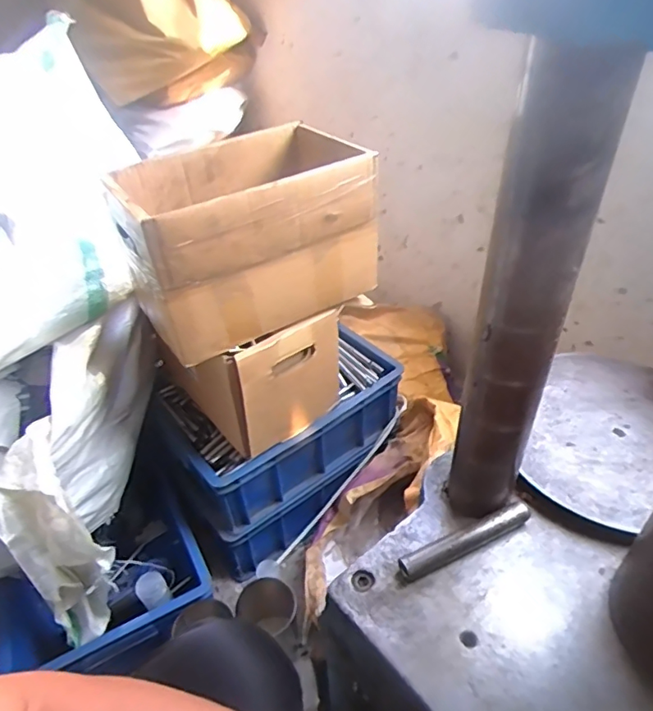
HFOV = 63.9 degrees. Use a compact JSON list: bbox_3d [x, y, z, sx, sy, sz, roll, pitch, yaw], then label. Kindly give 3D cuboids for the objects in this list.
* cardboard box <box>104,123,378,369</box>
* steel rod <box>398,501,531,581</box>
[{"bbox_3d":[-0.101,-0.171,0.725,0.335,0.189,0.198,-25,45,-25],"label":"cardboard box"},{"bbox_3d":[0.136,0.180,0.509,0.145,0.022,0.018,-18,42,-18],"label":"steel rod"}]

